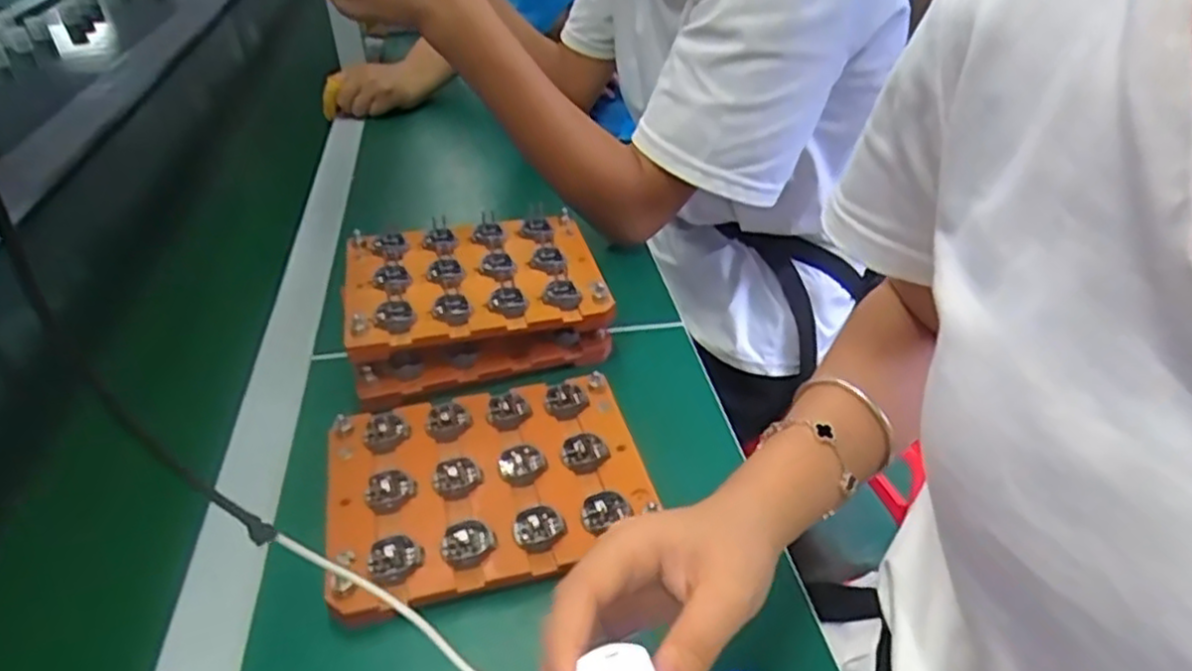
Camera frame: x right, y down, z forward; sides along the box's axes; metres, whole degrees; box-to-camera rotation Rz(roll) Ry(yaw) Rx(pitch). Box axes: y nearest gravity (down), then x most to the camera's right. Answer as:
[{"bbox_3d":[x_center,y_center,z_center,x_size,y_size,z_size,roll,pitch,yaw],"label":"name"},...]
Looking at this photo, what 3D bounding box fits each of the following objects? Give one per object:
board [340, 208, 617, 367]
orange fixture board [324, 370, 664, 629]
[{"bbox_3d":[-0.094,-0.044,0.560,0.190,0.036,0.139,-10,38,-11],"label":"board"},{"bbox_3d":[-0.066,0.087,0.447,0.188,0.028,0.143,-12,39,-14],"label":"orange fixture board"}]

